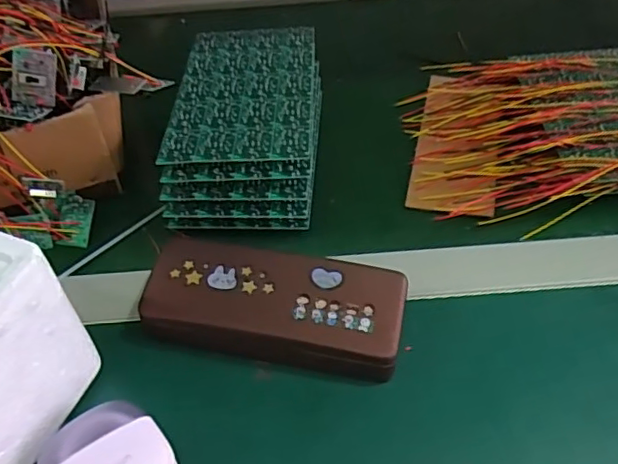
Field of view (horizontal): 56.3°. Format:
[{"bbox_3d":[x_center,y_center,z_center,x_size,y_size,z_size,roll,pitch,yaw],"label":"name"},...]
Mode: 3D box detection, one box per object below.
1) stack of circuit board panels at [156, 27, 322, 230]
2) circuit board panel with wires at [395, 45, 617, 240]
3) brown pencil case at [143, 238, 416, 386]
[{"bbox_3d":[-0.044,-0.084,0.459,0.106,0.076,0.174,1,46,4],"label":"stack of circuit board panels"},{"bbox_3d":[0.186,-0.088,0.473,0.205,0.036,0.187,0,46,4],"label":"circuit board panel with wires"},{"bbox_3d":[-0.021,0.049,0.344,0.151,0.042,0.067,7,47,11],"label":"brown pencil case"}]

